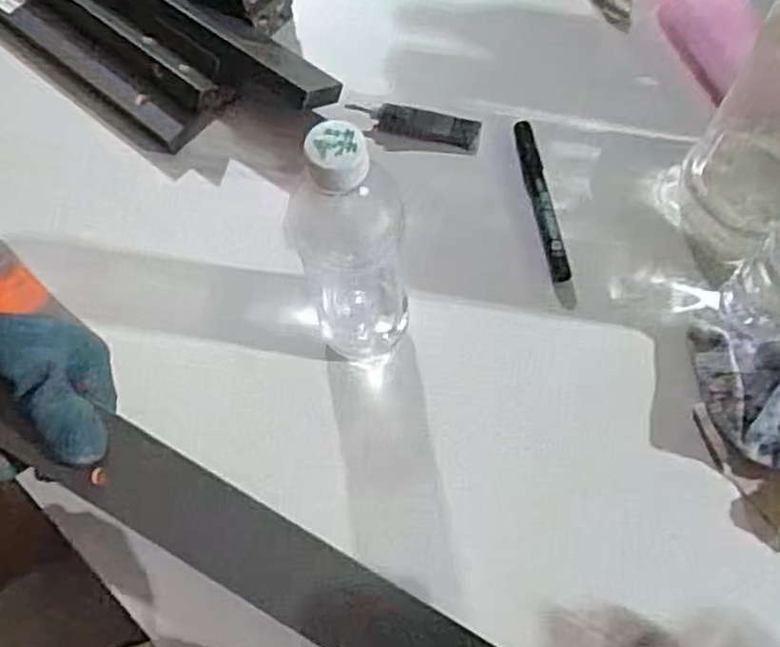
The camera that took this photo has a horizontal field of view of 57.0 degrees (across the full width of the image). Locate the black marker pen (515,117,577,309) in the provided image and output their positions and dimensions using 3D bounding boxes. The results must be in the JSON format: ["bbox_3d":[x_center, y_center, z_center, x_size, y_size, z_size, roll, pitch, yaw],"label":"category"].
[{"bbox_3d":[0.120,-0.088,0.562,0.017,0.017,0.157,-9,66,-3],"label":"black marker pen"}]

